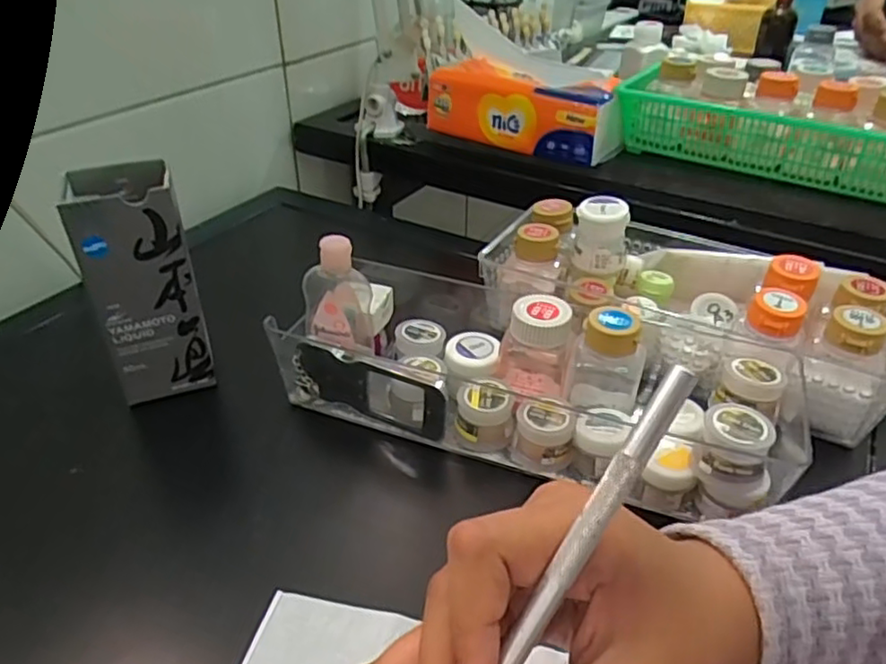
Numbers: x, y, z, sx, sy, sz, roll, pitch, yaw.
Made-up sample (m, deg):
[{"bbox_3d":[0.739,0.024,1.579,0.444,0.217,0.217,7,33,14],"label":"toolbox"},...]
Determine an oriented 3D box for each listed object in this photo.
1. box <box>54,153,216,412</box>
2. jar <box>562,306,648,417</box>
[{"bbox_3d":[-0.182,-0.027,0.402,0.055,0.139,0.056,-12,37,-18],"label":"box"},{"bbox_3d":[0.093,0.012,0.368,0.040,0.041,0.034,13,37,17],"label":"jar"}]

